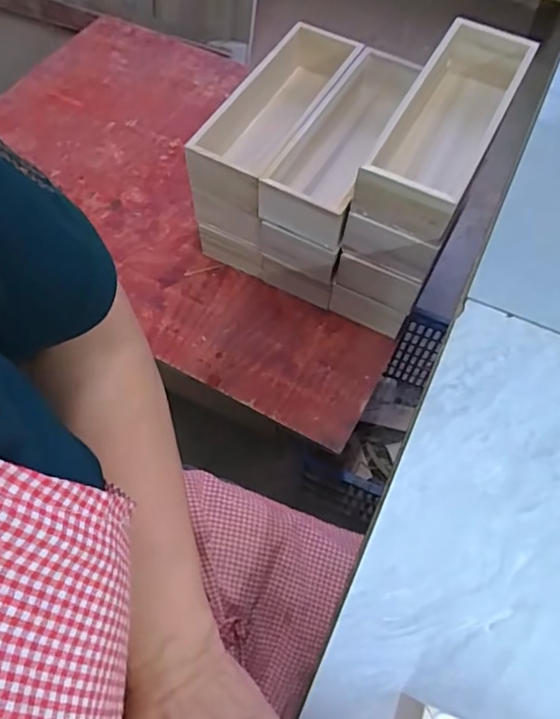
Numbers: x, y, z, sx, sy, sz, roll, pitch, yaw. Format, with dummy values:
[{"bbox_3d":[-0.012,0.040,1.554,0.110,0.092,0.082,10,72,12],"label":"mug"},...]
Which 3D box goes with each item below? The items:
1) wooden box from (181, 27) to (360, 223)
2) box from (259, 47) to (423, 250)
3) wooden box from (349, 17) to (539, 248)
[{"bbox_3d":[0.008,-0.325,0.673,0.100,0.080,0.312,24,67,19],"label":"wooden box"},{"bbox_3d":[0.092,-0.277,0.648,0.099,0.068,0.301,23,67,18],"label":"box"},{"bbox_3d":[0.185,-0.265,0.573,0.103,0.065,0.288,23,67,18],"label":"wooden box"}]

